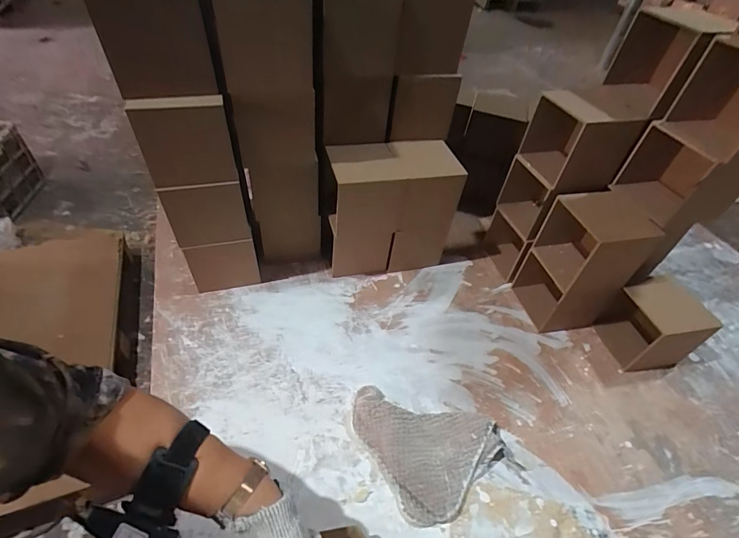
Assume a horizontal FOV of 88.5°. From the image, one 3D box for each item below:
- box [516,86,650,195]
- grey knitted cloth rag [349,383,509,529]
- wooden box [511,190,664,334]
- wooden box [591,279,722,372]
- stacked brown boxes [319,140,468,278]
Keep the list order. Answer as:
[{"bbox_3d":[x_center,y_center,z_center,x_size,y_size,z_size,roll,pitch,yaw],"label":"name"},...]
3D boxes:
[{"bbox_3d":[0.329,-0.204,0.609,0.113,0.115,0.127,-11,48,-15],"label":"box"},{"bbox_3d":[0.072,0.243,0.499,0.211,0.043,0.150,14,47,8],"label":"grey knitted cloth rag"},{"bbox_3d":[0.349,-0.006,0.640,0.111,0.219,0.112,-7,47,-12],"label":"wooden box"},{"bbox_3d":[0.467,0.094,0.629,0.099,0.118,0.101,-6,47,-11],"label":"wooden box"},{"bbox_3d":[0.028,-0.104,0.702,0.226,0.226,0.124,-8,48,-13],"label":"stacked brown boxes"}]

